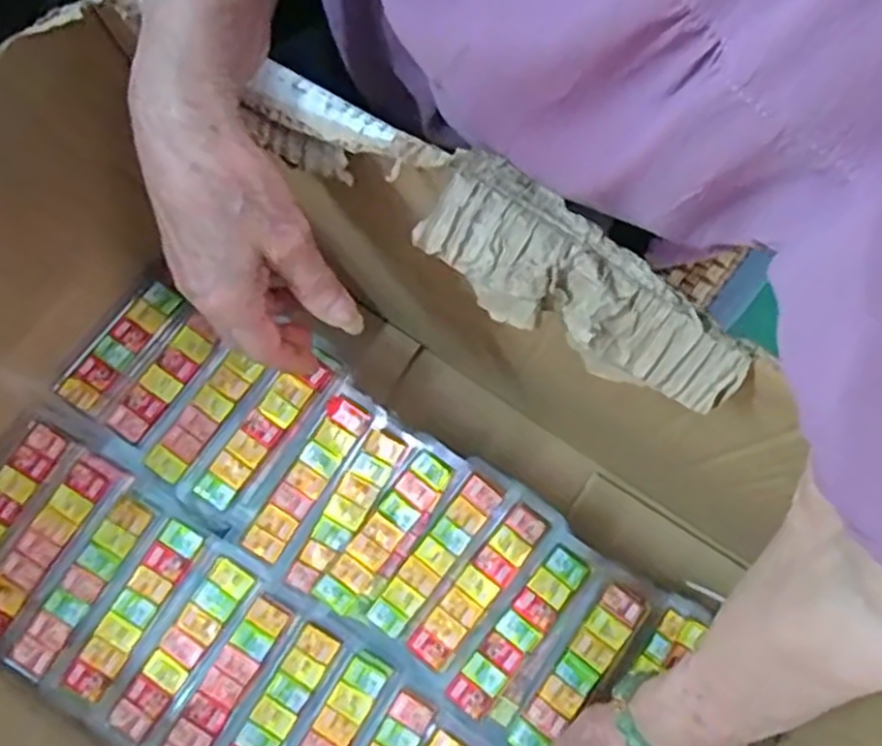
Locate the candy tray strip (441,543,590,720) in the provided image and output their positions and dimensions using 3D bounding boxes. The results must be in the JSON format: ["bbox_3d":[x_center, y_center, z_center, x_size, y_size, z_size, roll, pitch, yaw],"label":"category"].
[{"bbox_3d":[0.050,0.167,0.484,0.029,0.008,0.119,37,80,8],"label":"candy tray strip"}]

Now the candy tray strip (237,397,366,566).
[{"bbox_3d":[-0.092,0.072,0.509,0.028,0.004,0.118,31,80,7],"label":"candy tray strip"}]

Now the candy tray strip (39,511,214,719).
[{"bbox_3d":[-0.200,0.155,0.483,0.042,0.009,0.131,31,80,7],"label":"candy tray strip"}]

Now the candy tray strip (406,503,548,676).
[{"bbox_3d":[0.025,0.140,0.495,0.028,0.017,0.117,37,80,8],"label":"candy tray strip"}]

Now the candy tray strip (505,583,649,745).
[{"bbox_3d":[0.087,0.191,0.478,0.028,0.008,0.120,37,80,8],"label":"candy tray strip"}]

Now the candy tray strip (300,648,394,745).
[{"bbox_3d":[-0.075,0.238,0.472,0.027,0.011,0.122,31,80,7],"label":"candy tray strip"}]

